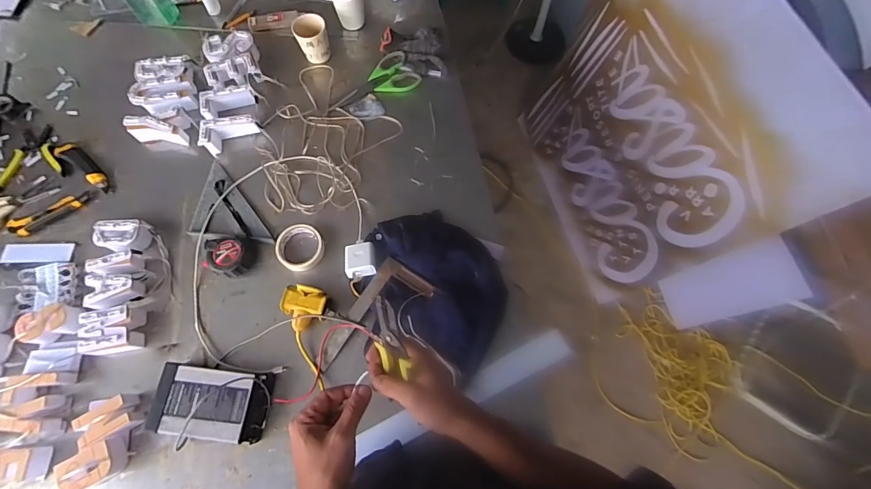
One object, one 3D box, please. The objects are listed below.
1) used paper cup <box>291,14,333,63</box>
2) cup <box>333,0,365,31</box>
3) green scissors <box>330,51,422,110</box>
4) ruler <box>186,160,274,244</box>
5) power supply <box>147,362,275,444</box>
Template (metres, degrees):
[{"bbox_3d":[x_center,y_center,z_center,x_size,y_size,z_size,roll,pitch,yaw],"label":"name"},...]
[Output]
[{"bbox_3d":[-0.285,-0.482,0.934,0.071,0.087,0.069,1,71,-2],"label":"used paper cup"},{"bbox_3d":[-0.208,-0.582,0.967,0.071,0.097,0.065,-16,72,-5],"label":"cup"},{"bbox_3d":[-0.146,-0.374,0.936,0.209,0.012,0.108,-30,75,-11],"label":"green scissors"},{"bbox_3d":[-0.446,-0.063,0.825,0.121,0.015,0.228,-37,76,-13],"label":"ruler"},{"bbox_3d":[-0.385,0.276,0.688,0.188,0.052,0.118,6,71,2],"label":"power supply"}]

